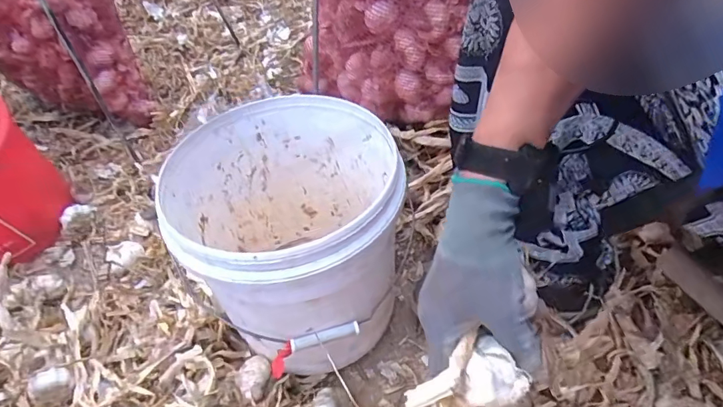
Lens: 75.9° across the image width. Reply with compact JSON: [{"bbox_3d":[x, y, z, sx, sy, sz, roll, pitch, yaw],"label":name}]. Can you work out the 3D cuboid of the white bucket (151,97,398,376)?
[{"bbox_3d":[-0.081,0.036,0.576,0.261,0.262,0.250,-1,52,1],"label":"white bucket"}]

